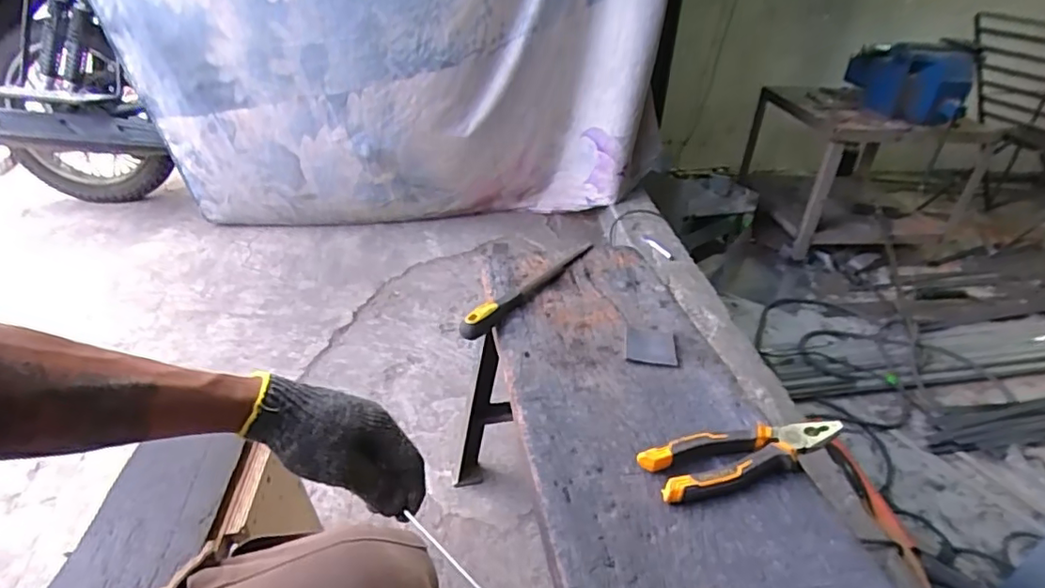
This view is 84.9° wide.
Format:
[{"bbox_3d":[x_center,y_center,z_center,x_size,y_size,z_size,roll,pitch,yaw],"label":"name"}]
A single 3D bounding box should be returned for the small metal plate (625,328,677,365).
[{"bbox_3d":[0.150,0.060,0.669,0.057,0.004,0.064,6,33,5],"label":"small metal plate"}]

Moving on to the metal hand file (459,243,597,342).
[{"bbox_3d":[0.016,-0.014,0.777,0.024,0.032,0.289,23,35,27],"label":"metal hand file"}]

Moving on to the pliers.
[{"bbox_3d":[0.206,0.149,0.520,0.193,0.033,0.049,-5,34,-12],"label":"pliers"}]

